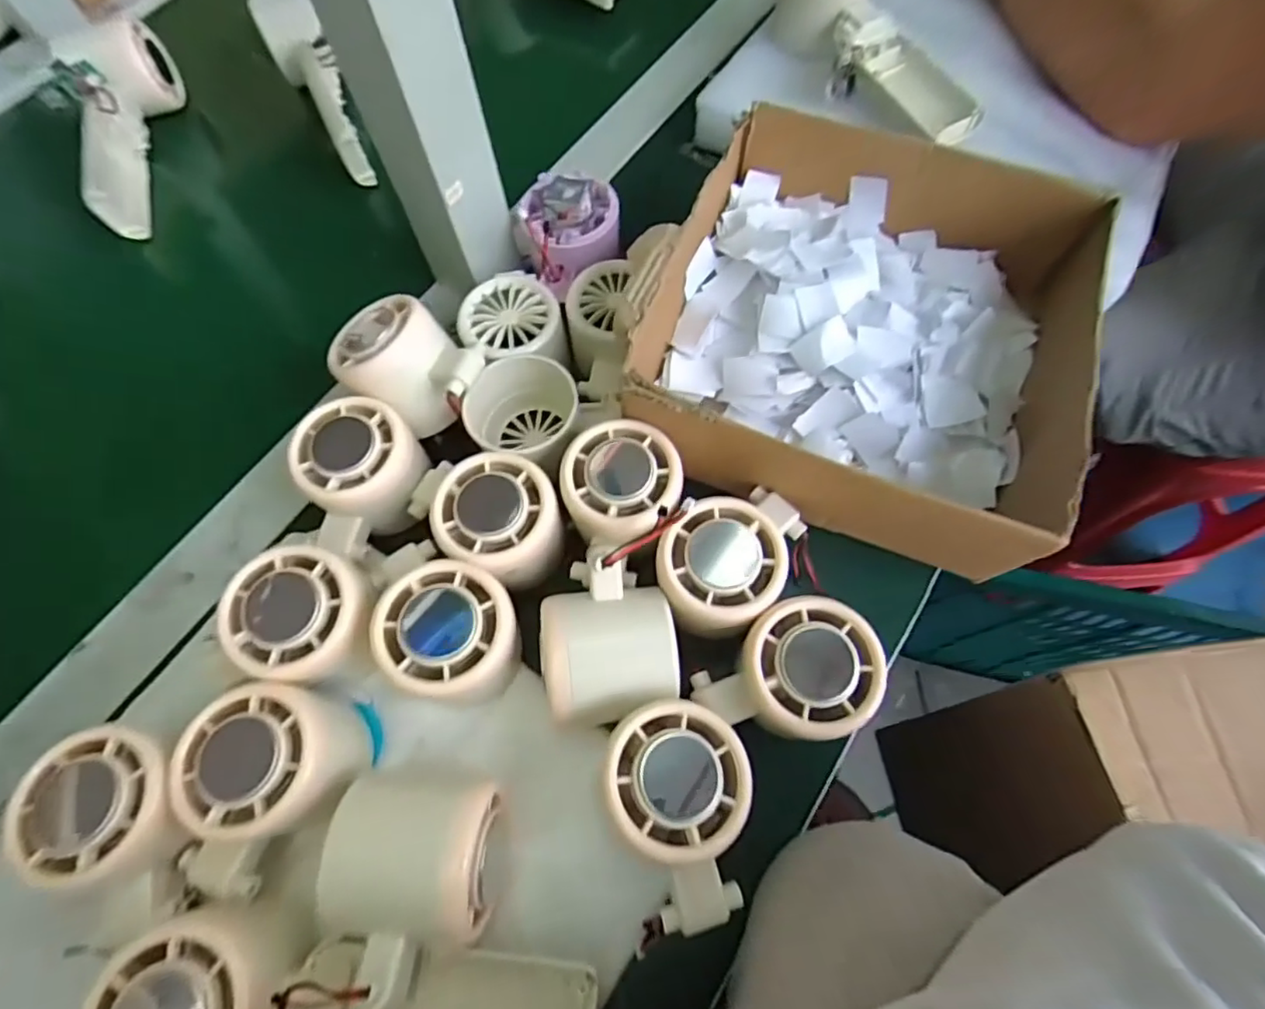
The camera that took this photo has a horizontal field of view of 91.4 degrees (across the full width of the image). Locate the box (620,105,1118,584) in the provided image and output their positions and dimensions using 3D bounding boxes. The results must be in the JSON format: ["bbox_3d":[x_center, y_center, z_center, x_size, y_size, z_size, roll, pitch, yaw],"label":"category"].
[{"bbox_3d":[0.123,-0.100,0.326,0.201,0.062,0.225,21,70,9],"label":"box"}]

